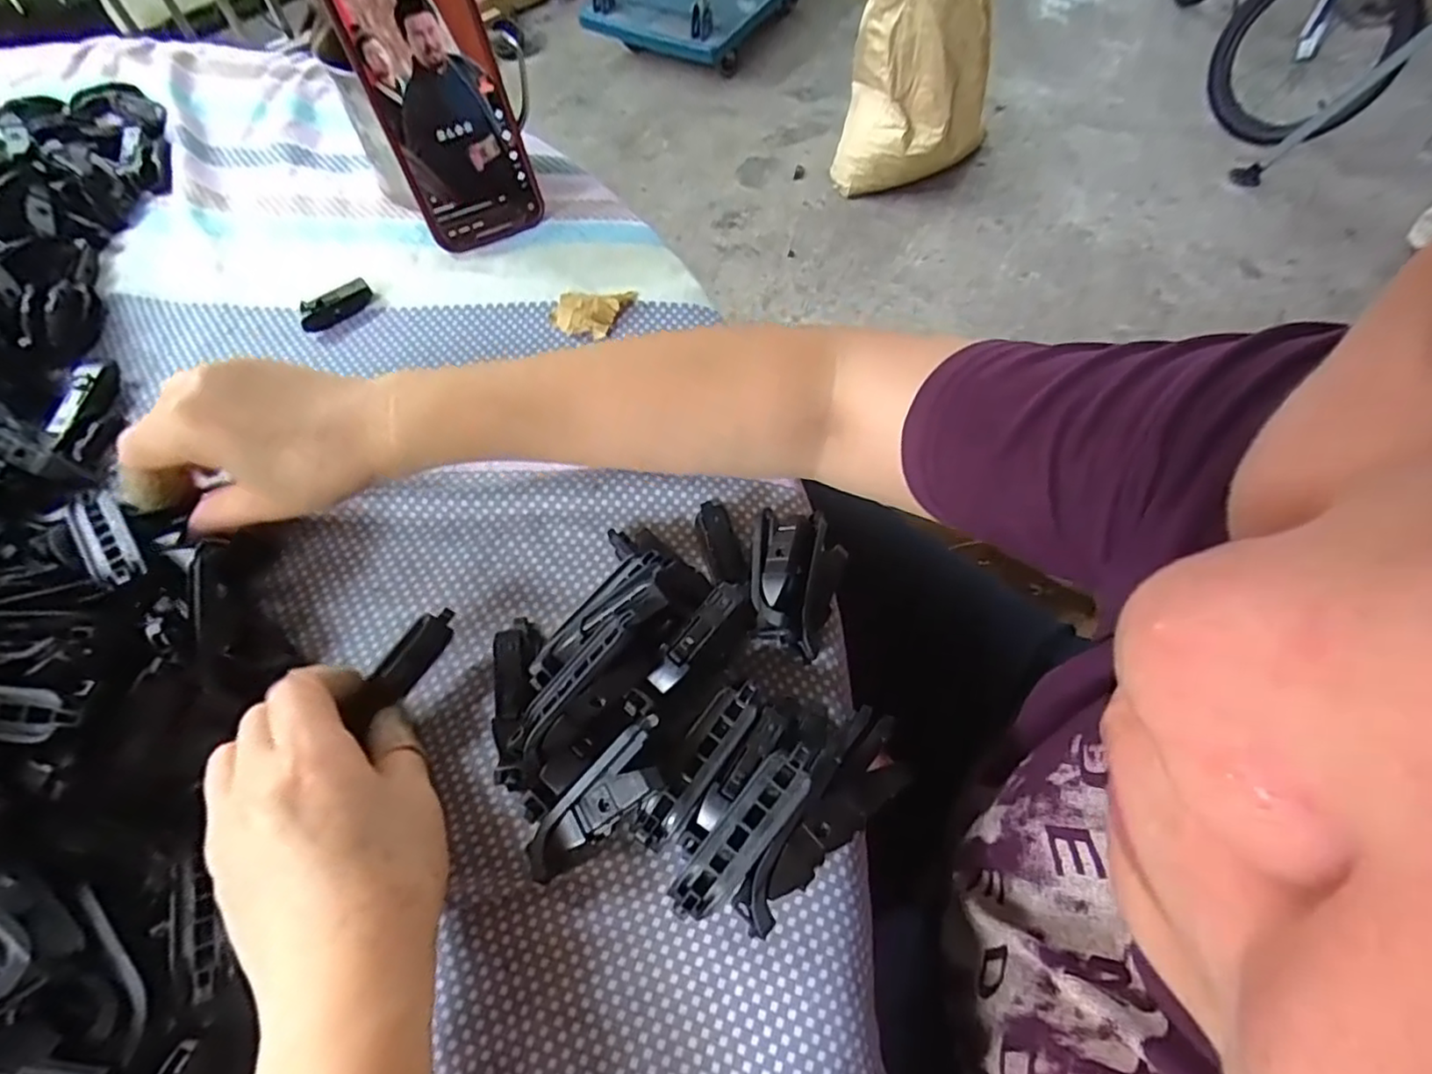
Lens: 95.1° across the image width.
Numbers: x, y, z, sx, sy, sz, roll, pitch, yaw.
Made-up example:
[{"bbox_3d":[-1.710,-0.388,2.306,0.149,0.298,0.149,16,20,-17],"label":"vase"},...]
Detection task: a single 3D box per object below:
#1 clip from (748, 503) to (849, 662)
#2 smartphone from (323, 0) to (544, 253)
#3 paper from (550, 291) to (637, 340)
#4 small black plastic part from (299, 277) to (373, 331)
[{"bbox_3d":[0.037,0.019,0.301,0.041,0.030,0.071,8,63,5],"label":"clip"},{"bbox_3d":[-0.161,-0.257,0.384,0.075,0.155,0.009,-24,39,-12],"label":"smartphone"},{"bbox_3d":[-0.074,-0.135,0.392,0.048,0.012,0.029,0,62,1],"label":"paper"},{"bbox_3d":[-0.230,-0.140,0.399,0.044,0.014,0.016,-34,67,-16],"label":"small black plastic part"}]

